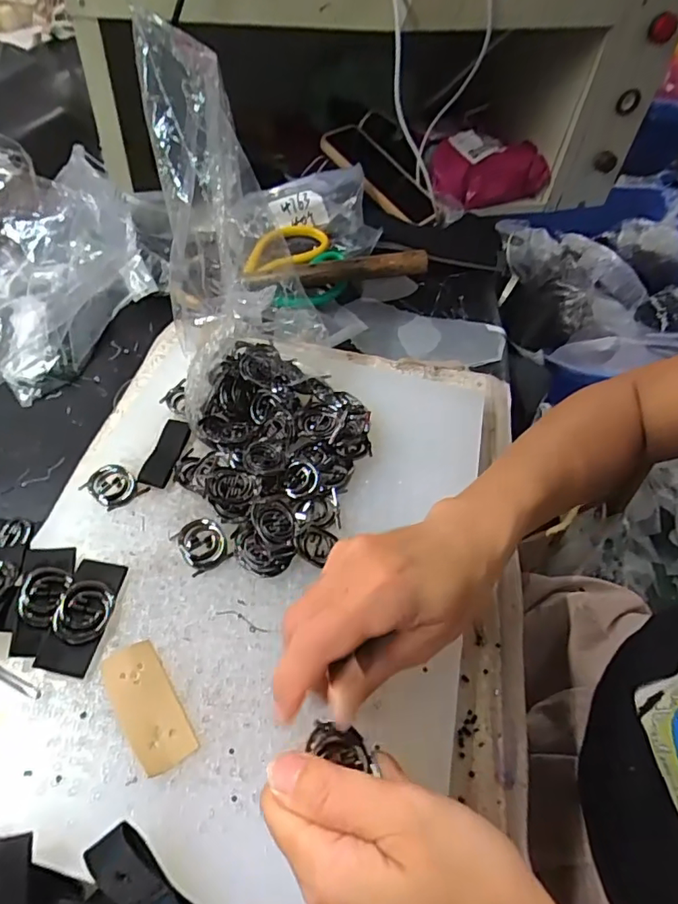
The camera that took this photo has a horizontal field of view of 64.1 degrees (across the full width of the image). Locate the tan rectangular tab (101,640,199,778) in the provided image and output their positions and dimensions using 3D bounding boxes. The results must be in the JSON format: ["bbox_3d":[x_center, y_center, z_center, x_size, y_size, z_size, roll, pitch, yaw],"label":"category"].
[{"bbox_3d":[-0.095,0.125,0.267,0.027,0.005,0.063,-26,57,-25],"label":"tan rectangular tab"}]

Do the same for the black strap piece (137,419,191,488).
[{"bbox_3d":[-0.117,-0.001,0.368,0.024,0.007,0.056,3,53,15],"label":"black strap piece"}]

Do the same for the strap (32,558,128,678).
[{"bbox_3d":[-0.136,0.086,0.290,0.025,0.014,0.063,9,50,1],"label":"strap"}]

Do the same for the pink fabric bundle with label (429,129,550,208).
[{"bbox_3d":[0.202,-0.379,0.720,0.166,0.059,0.068,-11,52,-15],"label":"pink fabric bundle with label"}]

